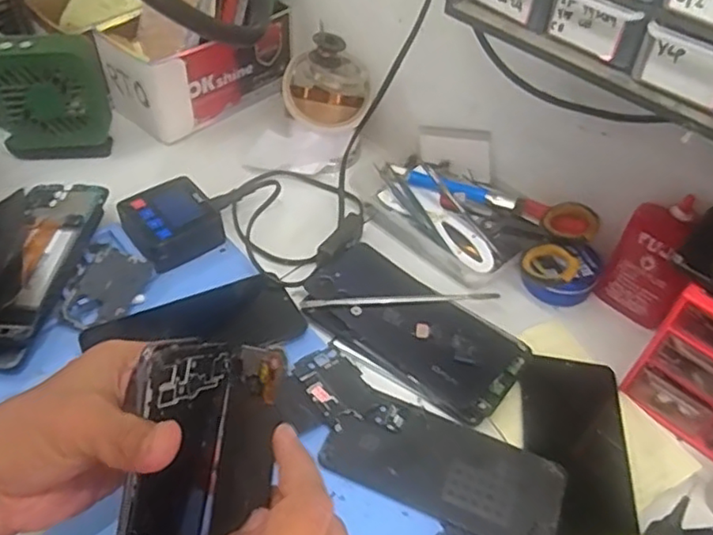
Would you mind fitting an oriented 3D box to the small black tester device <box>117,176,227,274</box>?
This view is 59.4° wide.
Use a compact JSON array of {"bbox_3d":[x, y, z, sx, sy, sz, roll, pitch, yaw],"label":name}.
[{"bbox_3d":[-0.160,-0.040,0.538,0.072,0.026,0.076,-25,54,-24],"label":"small black tester device"}]

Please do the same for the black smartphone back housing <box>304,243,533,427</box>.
[{"bbox_3d":[0.043,0.044,0.491,0.175,0.006,0.085,33,54,24],"label":"black smartphone back housing"}]

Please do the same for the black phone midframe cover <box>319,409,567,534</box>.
[{"bbox_3d":[0.059,0.134,0.422,0.155,0.004,0.071,18,49,13],"label":"black phone midframe cover"}]

